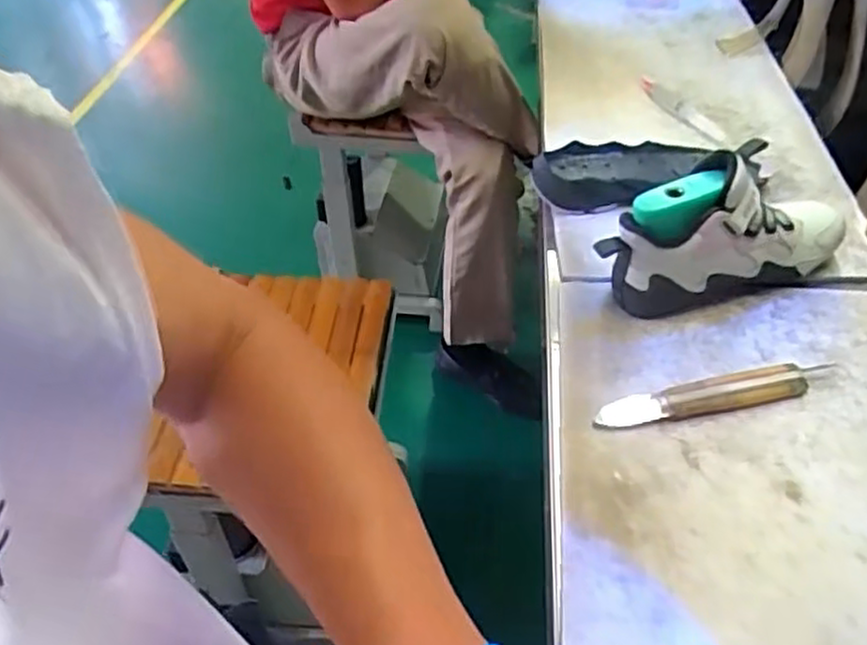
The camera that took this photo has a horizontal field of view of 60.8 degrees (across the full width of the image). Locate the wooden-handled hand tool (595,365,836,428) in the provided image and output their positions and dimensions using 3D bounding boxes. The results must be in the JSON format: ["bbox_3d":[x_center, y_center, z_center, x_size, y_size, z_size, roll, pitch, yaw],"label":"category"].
[{"bbox_3d":[0.218,0.055,0.566,0.189,0.013,0.027,-9,44,-6],"label":"wooden-handled hand tool"}]

